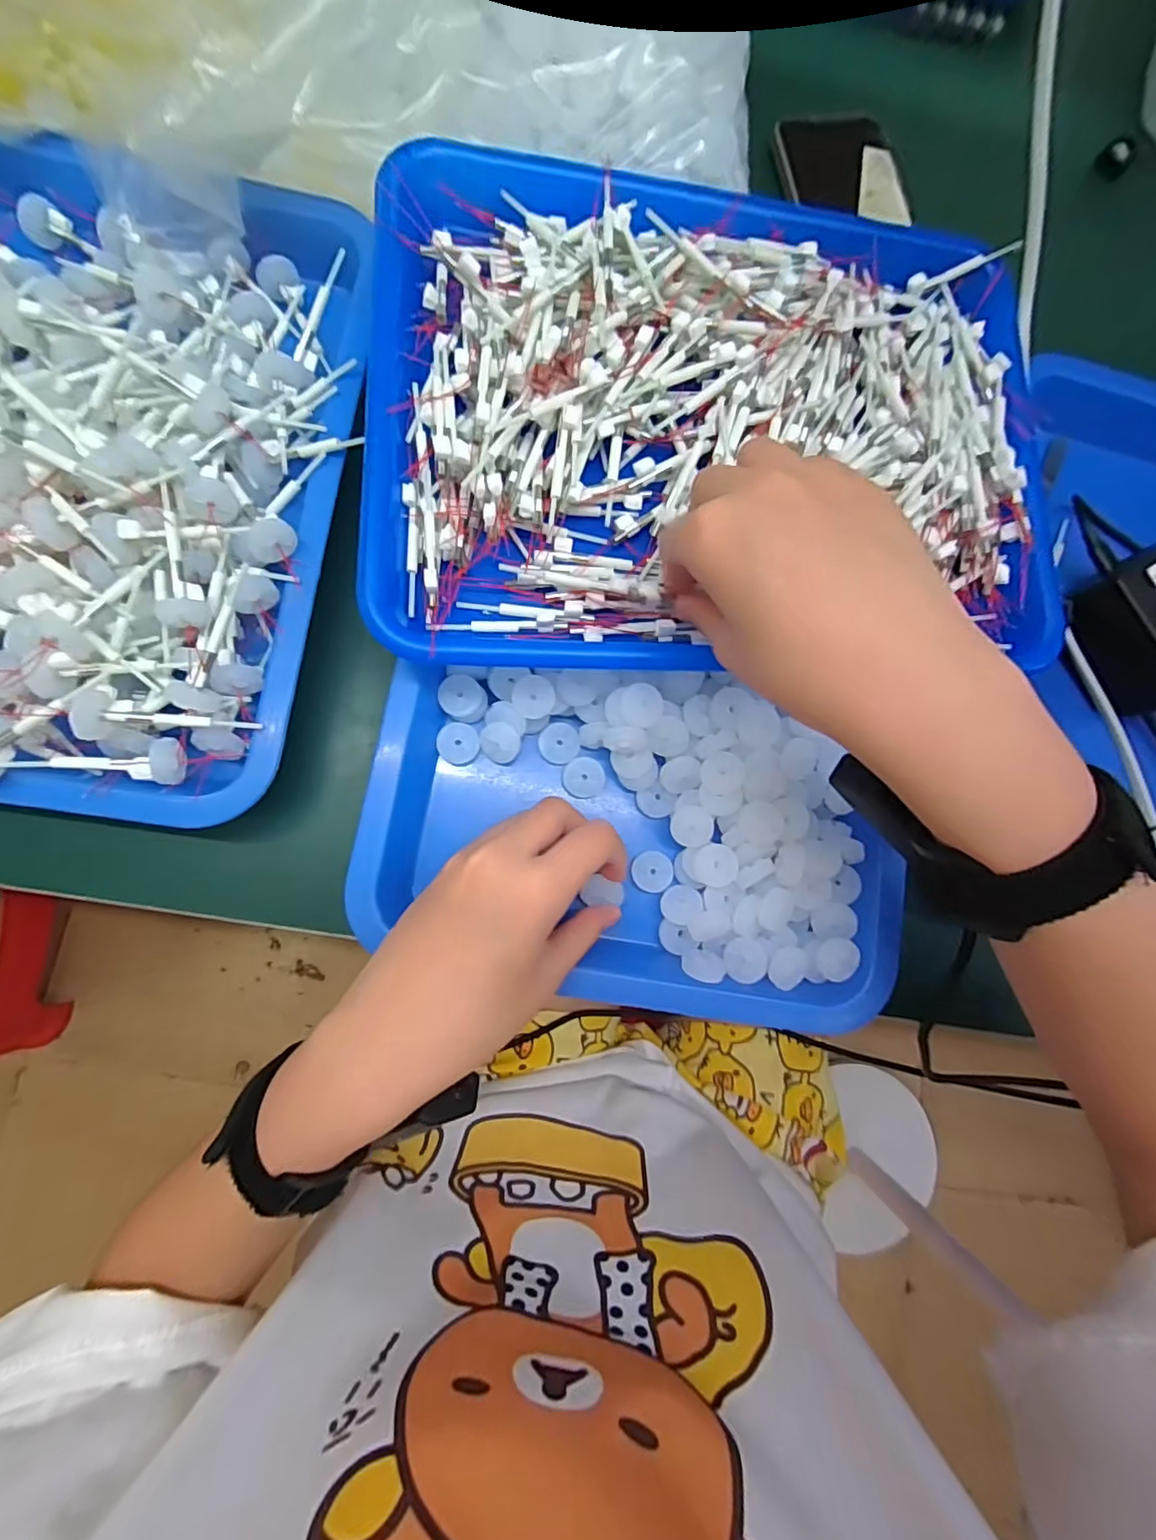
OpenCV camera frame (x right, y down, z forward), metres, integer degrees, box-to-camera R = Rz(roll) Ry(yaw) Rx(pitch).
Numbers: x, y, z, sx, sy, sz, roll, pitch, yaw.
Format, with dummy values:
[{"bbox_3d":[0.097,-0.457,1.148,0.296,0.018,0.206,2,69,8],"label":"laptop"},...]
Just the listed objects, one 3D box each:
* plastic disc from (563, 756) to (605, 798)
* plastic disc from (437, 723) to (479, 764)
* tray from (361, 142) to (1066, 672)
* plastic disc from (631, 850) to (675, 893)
[{"bbox_3d":[0.003,0.004,0.297,0.021,0.008,0.020,1,83,-6],"label":"plastic disc"},{"bbox_3d":[-0.061,-0.013,0.291,0.021,0.004,0.021,-1,104,-6],"label":"plastic disc"},{"bbox_3d":[0.069,-0.167,0.284,0.325,0.049,0.239,1,83,-6],"label":"tray"},{"bbox_3d":[0.039,0.053,0.293,0.021,0.004,0.020,1,83,-6],"label":"plastic disc"}]

